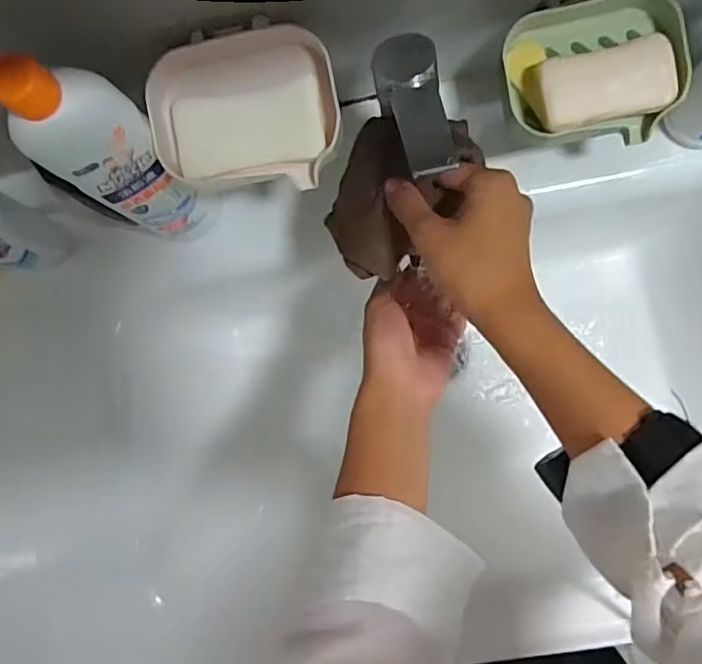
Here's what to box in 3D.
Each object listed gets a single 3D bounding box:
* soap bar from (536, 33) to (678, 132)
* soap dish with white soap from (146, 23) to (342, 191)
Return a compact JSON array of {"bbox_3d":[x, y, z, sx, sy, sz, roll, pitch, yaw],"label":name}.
[{"bbox_3d":[0.188,-0.183,0.434,0.098,0.025,0.053,-14,90,2],"label":"soap bar"},{"bbox_3d":[-0.075,-0.156,0.415,0.133,0.038,0.103,-10,82,5],"label":"soap dish with white soap"}]

